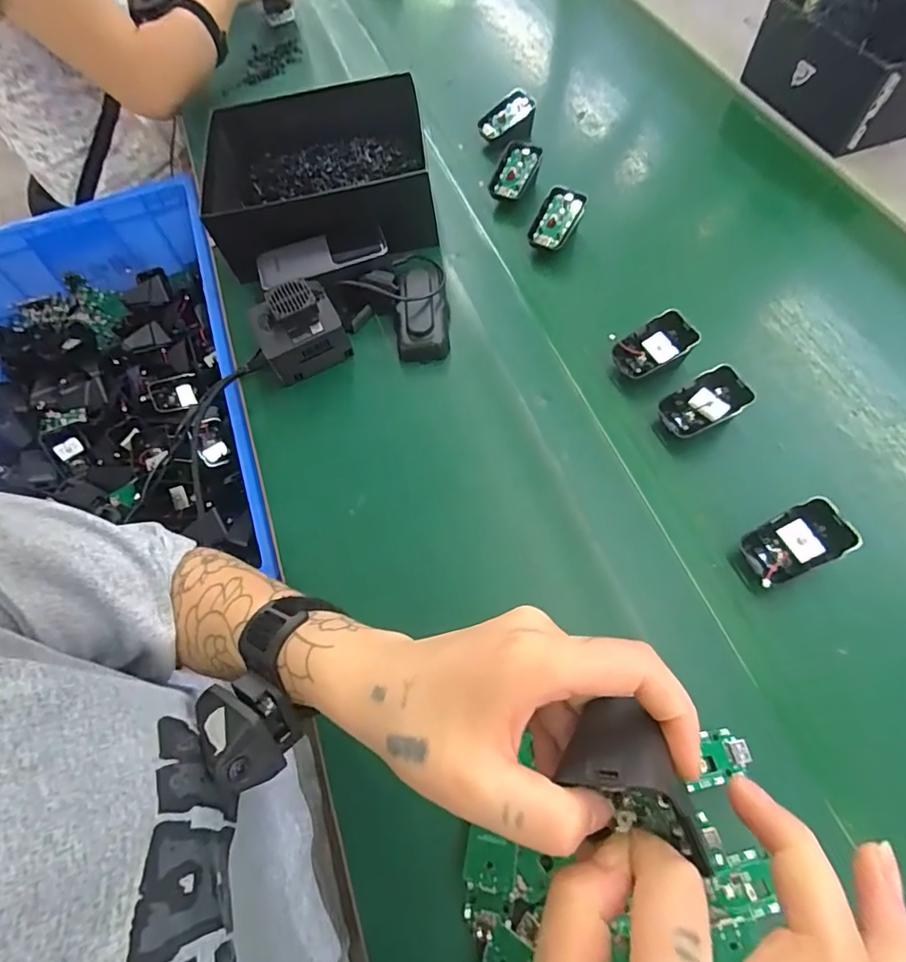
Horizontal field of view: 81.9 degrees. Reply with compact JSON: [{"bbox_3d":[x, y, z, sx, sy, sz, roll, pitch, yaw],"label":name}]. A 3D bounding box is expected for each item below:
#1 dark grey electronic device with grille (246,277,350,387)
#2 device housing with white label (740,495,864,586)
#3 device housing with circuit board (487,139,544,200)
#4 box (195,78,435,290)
[{"bbox_3d":[-0.150,-0.147,0.504,0.076,0.055,0.076,-27,62,-6],"label":"dark grey electronic device with grille"},{"bbox_3d":[0.252,0.049,0.390,0.067,0.044,0.044,-24,63,-7],"label":"device housing with white label"},{"bbox_3d":[0.072,-0.354,0.594,0.043,0.016,0.069,24,90,9],"label":"device housing with circuit board"},{"bbox_3d":[-0.151,-0.339,0.585,0.244,0.081,0.193,-13,61,2],"label":"box"}]

